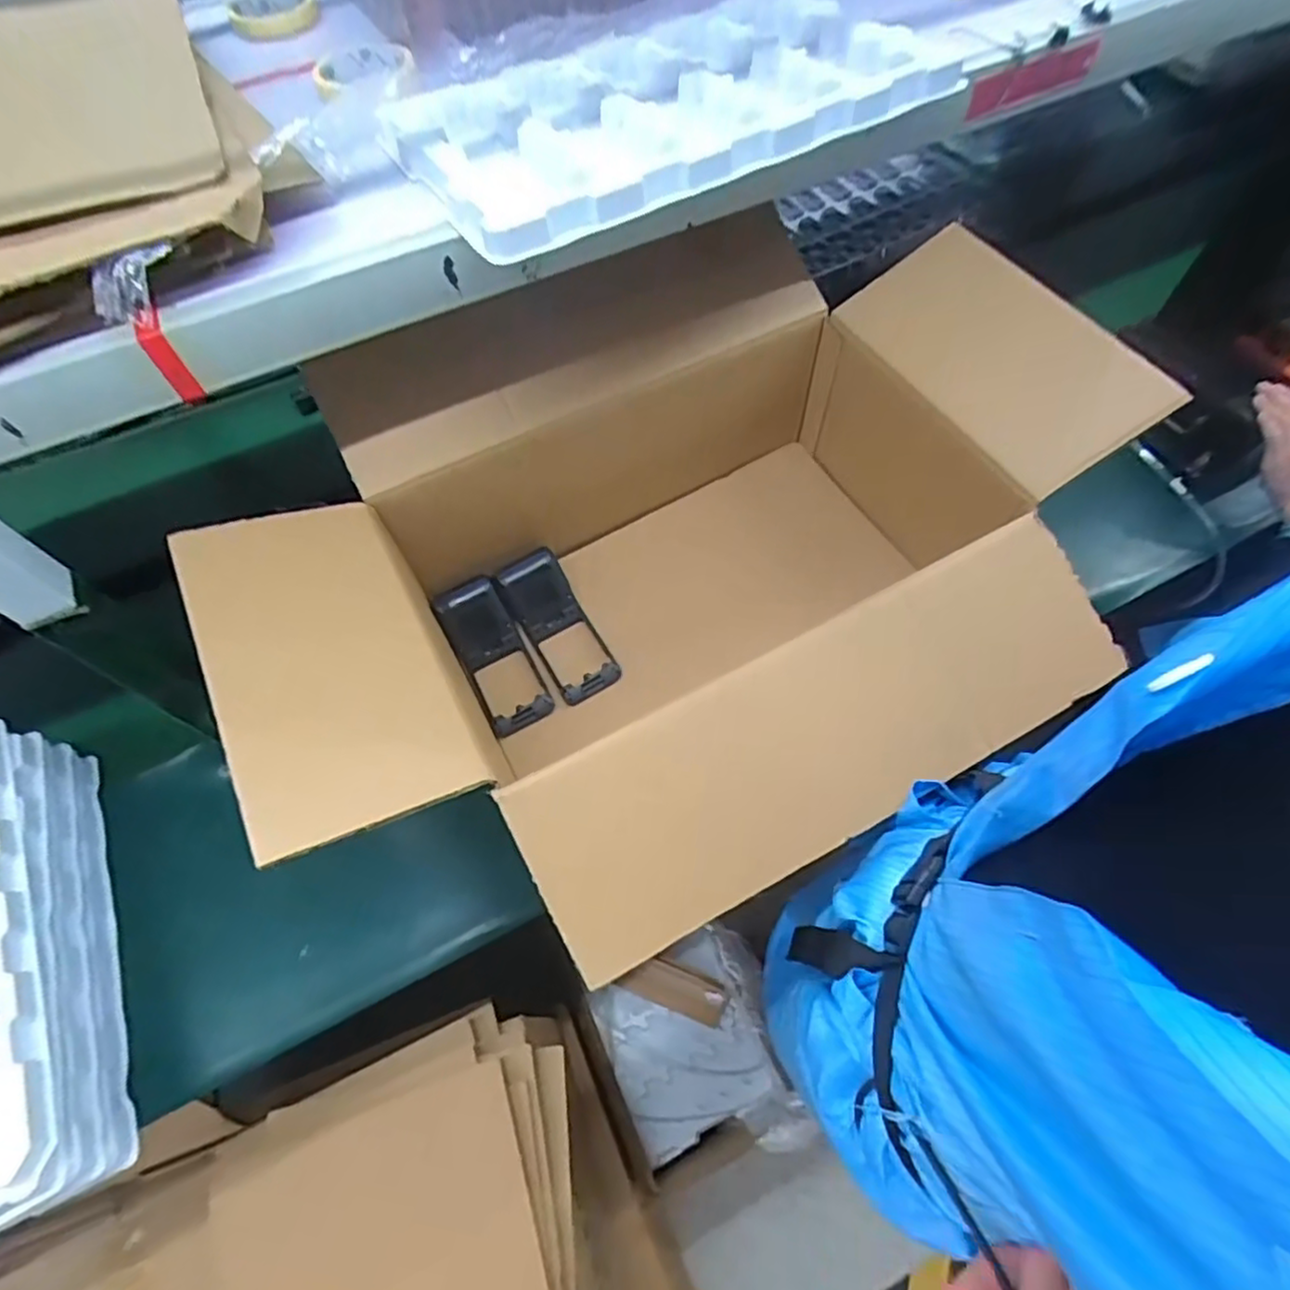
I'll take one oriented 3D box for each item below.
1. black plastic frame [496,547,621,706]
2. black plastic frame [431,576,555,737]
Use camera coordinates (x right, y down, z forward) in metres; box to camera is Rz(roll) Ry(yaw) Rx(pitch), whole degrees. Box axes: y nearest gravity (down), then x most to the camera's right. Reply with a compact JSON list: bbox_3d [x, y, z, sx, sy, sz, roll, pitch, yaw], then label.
[{"bbox_3d":[-0.102,-0.021,0.773,0.076,0.035,0.184,-29,80,-13],"label":"black plastic frame"},{"bbox_3d":[-0.174,0.012,0.759,0.077,0.034,0.185,-26,77,-11],"label":"black plastic frame"}]

